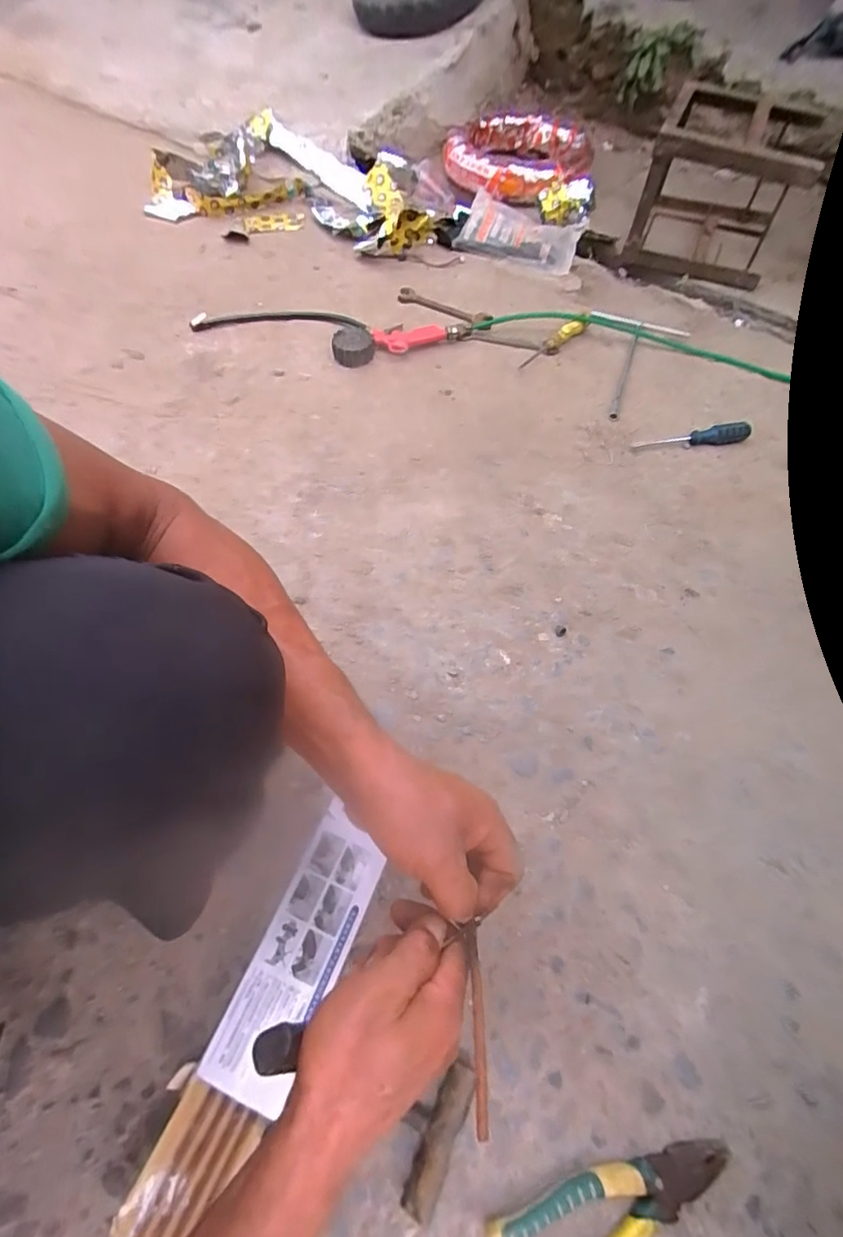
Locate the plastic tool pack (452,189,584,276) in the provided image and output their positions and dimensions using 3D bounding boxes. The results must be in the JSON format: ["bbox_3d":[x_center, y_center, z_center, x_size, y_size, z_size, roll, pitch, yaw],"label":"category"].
[{"bbox_3d":[0.209,-0.822,1.082,0.254,0.035,0.147,25,85,13],"label":"plastic tool pack"}]

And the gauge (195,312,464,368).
[{"bbox_3d":[-0.182,-0.531,0.934,0.511,0.035,0.151,12,61,6],"label":"gauge"}]

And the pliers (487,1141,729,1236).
[{"bbox_3d":[0.149,0.451,0.380,0.193,0.019,0.058,-15,62,-10],"label":"pliers"}]

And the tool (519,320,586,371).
[{"bbox_3d":[0.242,-0.503,0.927,0.165,0.026,0.029,-41,69,-21],"label":"tool"}]

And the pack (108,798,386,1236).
[{"bbox_3d":[-0.126,0.325,0.422,0.078,0.015,0.309,23,64,16],"label":"pack"}]

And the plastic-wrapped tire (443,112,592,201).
[{"bbox_3d":[0.227,-1.107,1.202,0.342,0.067,0.399,0,60,-1],"label":"plastic-wrapped tire"}]

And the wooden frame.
[{"bbox_3d":[0.608,-0.890,1.041,0.279,0.221,0.336,17,61,9],"label":"wooden frame"}]

